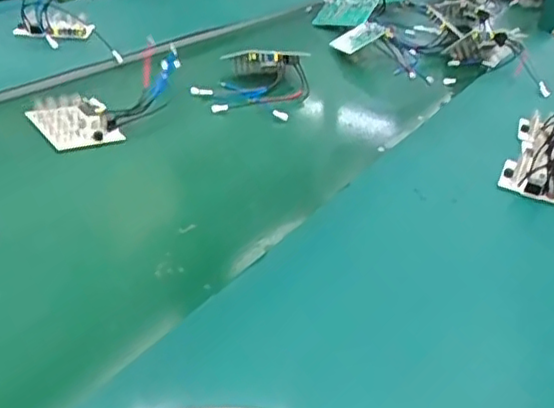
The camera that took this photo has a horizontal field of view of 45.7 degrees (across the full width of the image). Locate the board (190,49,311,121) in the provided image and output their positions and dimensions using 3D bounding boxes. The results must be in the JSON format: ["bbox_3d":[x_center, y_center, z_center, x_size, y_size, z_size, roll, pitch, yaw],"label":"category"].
[{"bbox_3d":[-0.035,-0.200,1.028,0.168,0.057,0.190,6,29,-1],"label":"board"}]

